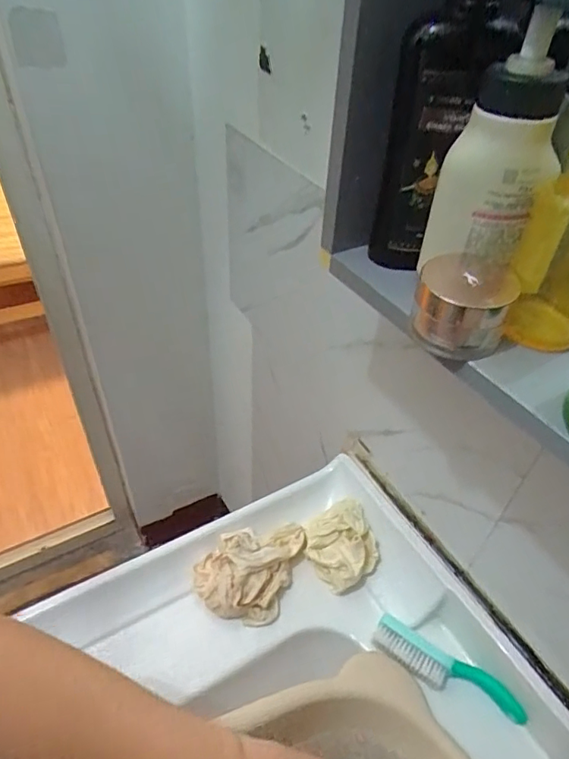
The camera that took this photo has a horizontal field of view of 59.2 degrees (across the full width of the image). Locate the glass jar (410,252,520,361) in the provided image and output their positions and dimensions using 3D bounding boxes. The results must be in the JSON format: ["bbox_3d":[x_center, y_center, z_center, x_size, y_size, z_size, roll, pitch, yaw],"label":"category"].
[{"bbox_3d":[0.116,-0.050,0.327,0.057,0.045,0.063,18,45,16],"label":"glass jar"}]

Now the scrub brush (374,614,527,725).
[{"bbox_3d":[0.172,0.304,0.528,0.156,0.025,0.040,19,45,16],"label":"scrub brush"}]

